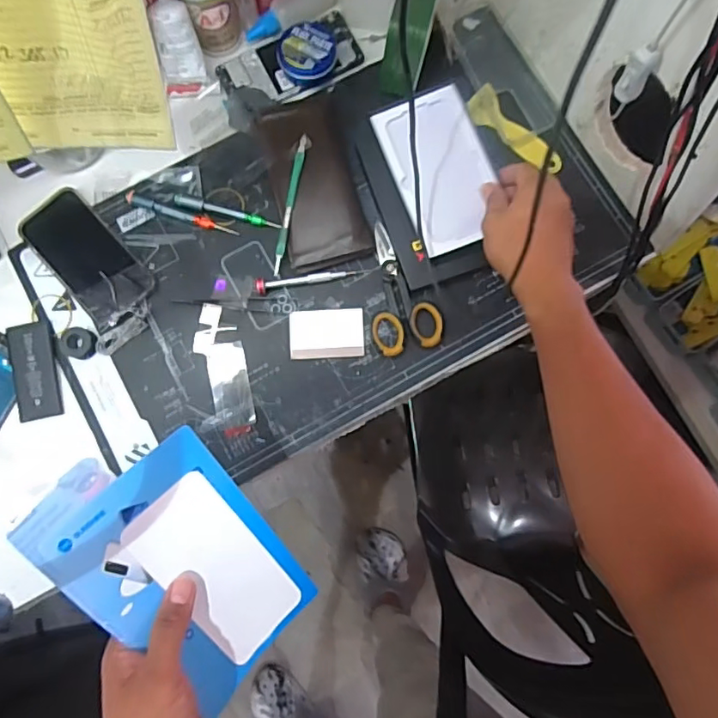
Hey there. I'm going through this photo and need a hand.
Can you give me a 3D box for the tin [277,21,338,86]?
[{"bbox_3d":[-0.057,-0.330,0.578,0.062,0.027,0.061,0,82,0],"label":"tin"}]

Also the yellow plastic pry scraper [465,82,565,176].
[{"bbox_3d":[0.171,-0.245,0.579,0.039,0.010,0.121,-44,84,-6],"label":"yellow plastic pry scraper"}]

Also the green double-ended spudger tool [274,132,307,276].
[{"bbox_3d":[-0.072,-0.159,0.551,0.010,0.014,0.145,12,82,2],"label":"green double-ended spudger tool"}]

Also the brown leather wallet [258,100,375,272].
[{"bbox_3d":[-0.047,-0.186,0.557,0.084,0.025,0.177,-14,82,-2],"label":"brown leather wallet"}]

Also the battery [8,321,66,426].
[{"bbox_3d":[-0.330,0.011,0.548,0.047,0.009,0.098,-11,82,-1],"label":"battery"}]

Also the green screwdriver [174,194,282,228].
[{"bbox_3d":[-0.137,-0.154,0.563,0.118,0.010,0.012,16,82,3],"label":"green screwdriver"}]

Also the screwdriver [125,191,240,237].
[{"bbox_3d":[-0.188,-0.153,0.567,0.123,0.007,0.012,18,82,3],"label":"screwdriver"}]

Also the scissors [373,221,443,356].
[{"bbox_3d":[0.042,-0.073,0.547,0.066,0.011,0.132,-10,82,-1],"label":"scissors"}]

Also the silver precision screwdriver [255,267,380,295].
[{"bbox_3d":[-0.043,-0.082,0.550,0.126,0.016,0.015,-7,82,-1],"label":"silver precision screwdriver"}]

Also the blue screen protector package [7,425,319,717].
[{"bbox_3d":[-0.124,0.147,0.386,0.120,0.017,0.196,-45,109,-24],"label":"blue screen protector package"}]

